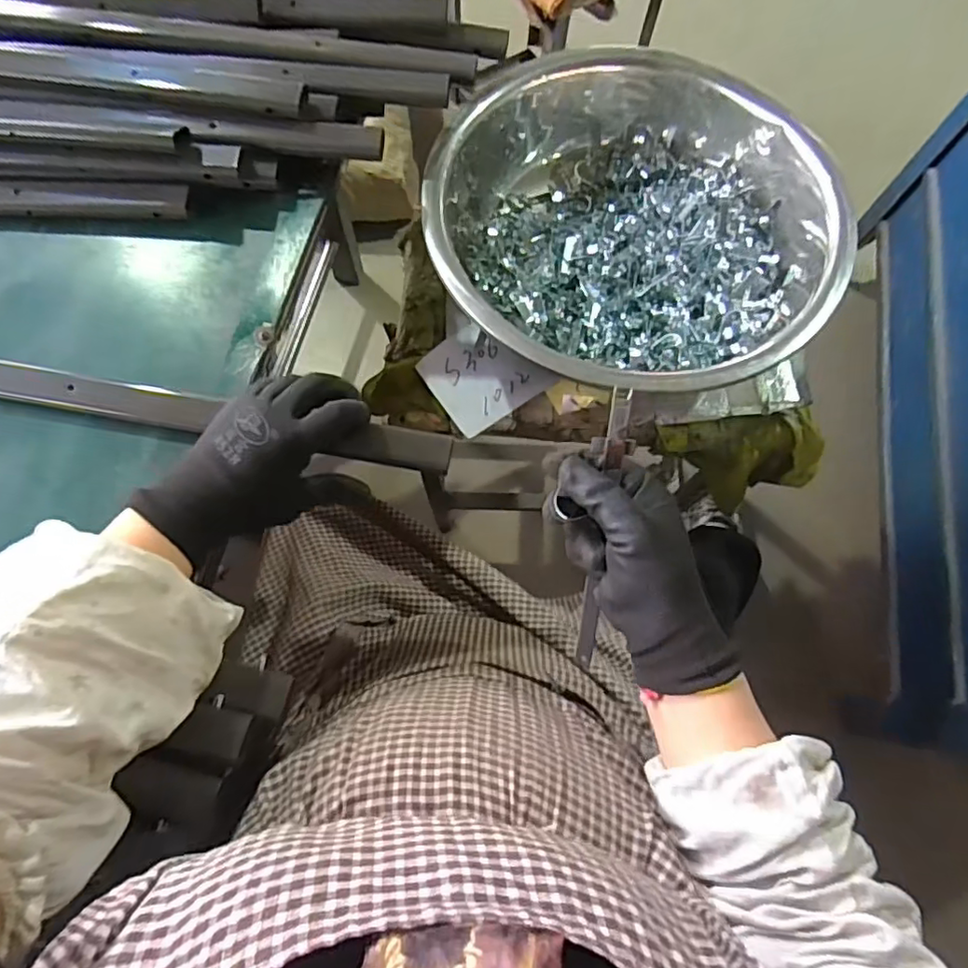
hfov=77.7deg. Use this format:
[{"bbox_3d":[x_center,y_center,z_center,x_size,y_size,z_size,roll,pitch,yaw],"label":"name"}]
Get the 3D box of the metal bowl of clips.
[{"bbox_3d":[0.130,-0.233,0.583,0.375,0.114,0.338,36,76,9],"label":"metal bowl of clips"}]

